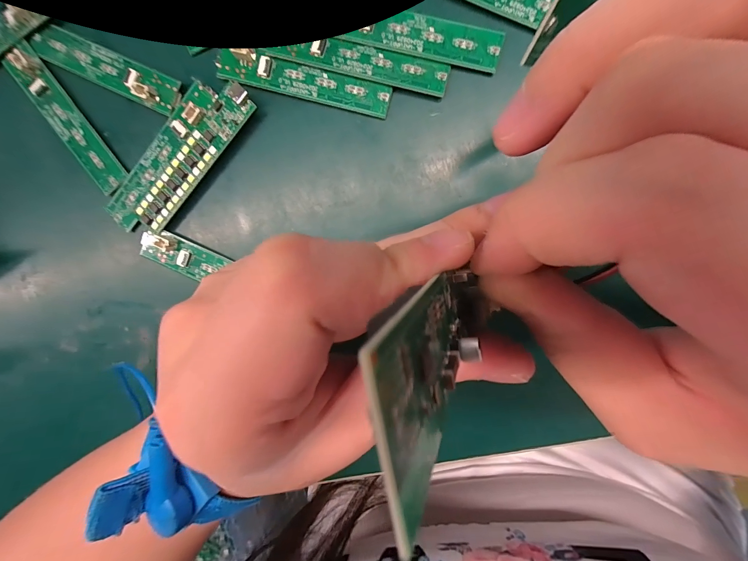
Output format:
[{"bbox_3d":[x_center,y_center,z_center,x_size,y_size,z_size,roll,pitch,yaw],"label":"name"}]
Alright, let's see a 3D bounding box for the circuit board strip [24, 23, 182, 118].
[{"bbox_3d":[-0.134,-0.106,0.159,0.082,0.007,0.018,25,97,3],"label":"circuit board strip"}]

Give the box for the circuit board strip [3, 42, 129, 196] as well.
[{"bbox_3d":[-0.157,-0.082,0.164,0.017,0.004,0.082,-35,94,4],"label":"circuit board strip"}]

